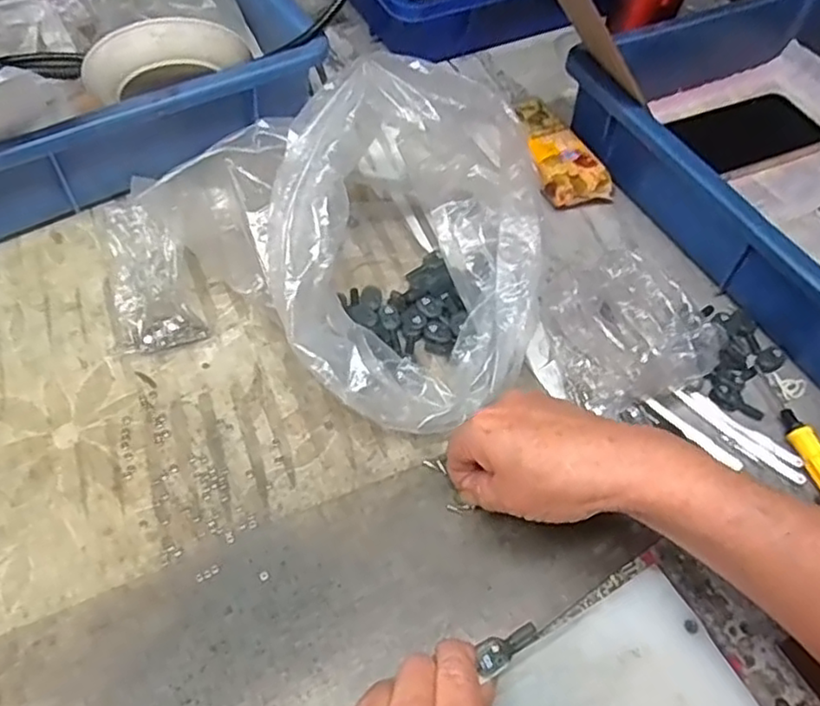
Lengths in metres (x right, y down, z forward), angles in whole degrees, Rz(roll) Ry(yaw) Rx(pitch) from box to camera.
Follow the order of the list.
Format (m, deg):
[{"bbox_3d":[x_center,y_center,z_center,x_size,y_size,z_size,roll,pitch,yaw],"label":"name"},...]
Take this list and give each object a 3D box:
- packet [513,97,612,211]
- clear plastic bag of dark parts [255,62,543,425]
[{"bbox_3d":[0.119,-0.169,0.549,0.054,0.027,0.114,-17,66,-13],"label":"packet"},{"bbox_3d":[-0.005,-0.075,0.425,0.174,0.124,0.229,-9,57,-10],"label":"clear plastic bag of dark parts"}]

